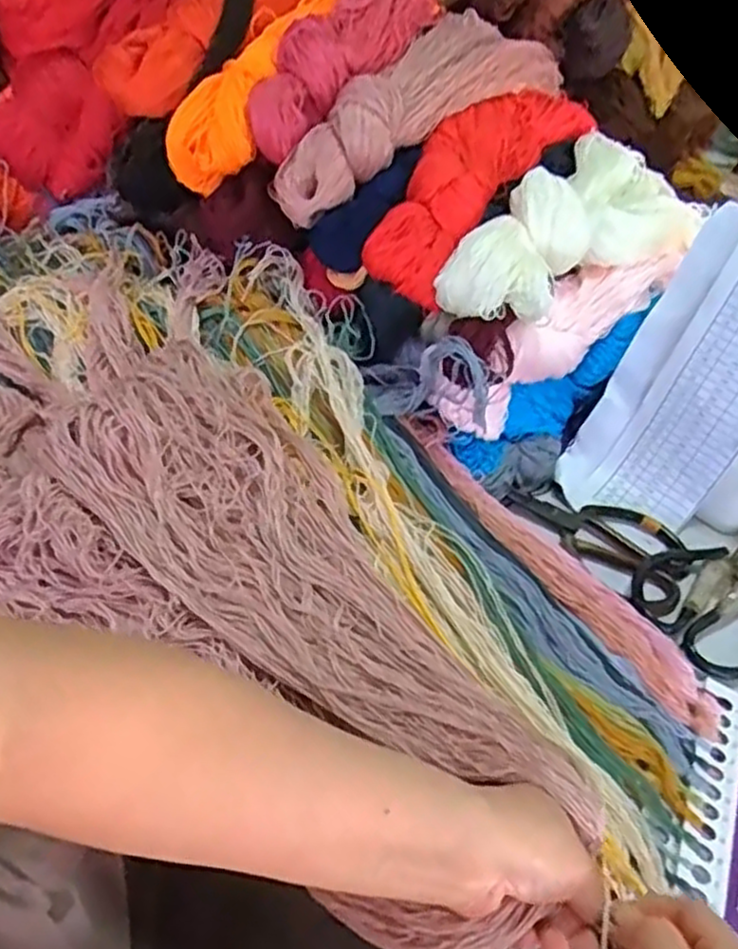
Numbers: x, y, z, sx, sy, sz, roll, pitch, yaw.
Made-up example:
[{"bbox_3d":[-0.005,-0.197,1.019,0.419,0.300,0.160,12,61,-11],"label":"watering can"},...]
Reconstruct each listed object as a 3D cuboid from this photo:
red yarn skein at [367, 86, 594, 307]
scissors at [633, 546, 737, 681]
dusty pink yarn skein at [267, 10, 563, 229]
[{"bbox_3d":[0.101,-0.264,0.644,0.077,0.089,0.302,28,51,18],"label":"red yarn skein"},{"bbox_3d":[0.292,0.075,0.599,0.110,0.019,0.208,32,52,20],"label":"scissors"},{"bbox_3d":[0.056,-0.337,0.665,0.095,0.090,0.358,37,54,24],"label":"dusty pink yarn skein"}]

